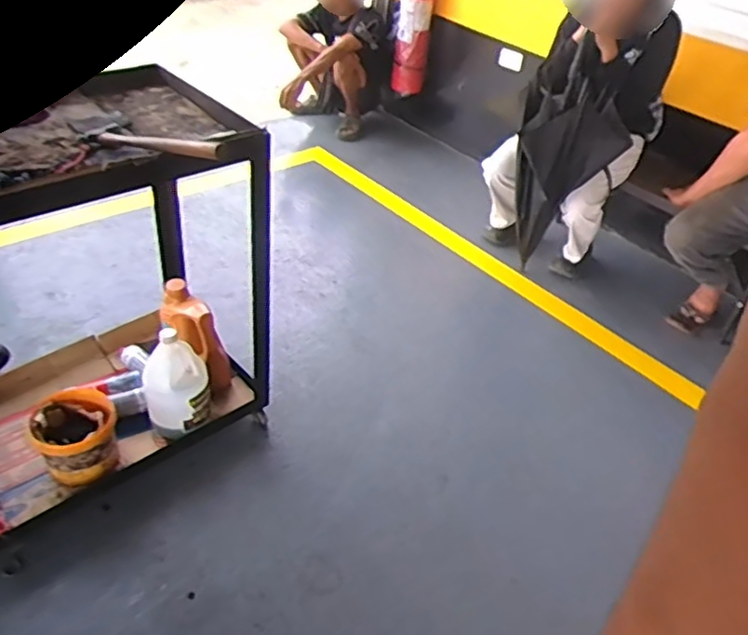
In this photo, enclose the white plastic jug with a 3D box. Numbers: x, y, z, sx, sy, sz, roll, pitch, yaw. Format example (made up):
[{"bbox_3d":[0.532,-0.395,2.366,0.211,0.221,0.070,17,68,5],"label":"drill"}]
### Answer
[{"bbox_3d":[-0.464,0.160,1.517,0.144,0.264,0.136,4,41,-4],"label":"white plastic jug"}]

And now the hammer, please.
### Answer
[{"bbox_3d":[-0.418,-0.331,1.180,0.425,0.028,0.121,20,40,36],"label":"hammer"}]

